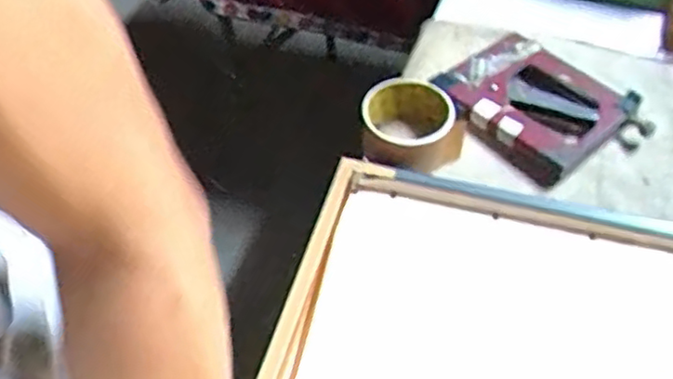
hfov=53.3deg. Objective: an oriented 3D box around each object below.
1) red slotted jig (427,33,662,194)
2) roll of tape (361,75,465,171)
[{"bbox_3d":[0.197,-0.077,0.655,0.129,0.055,0.179,-35,56,-23],"label":"red slotted jig"},{"bbox_3d":[0.072,-0.053,0.627,0.095,0.061,0.087,-2,50,3],"label":"roll of tape"}]

